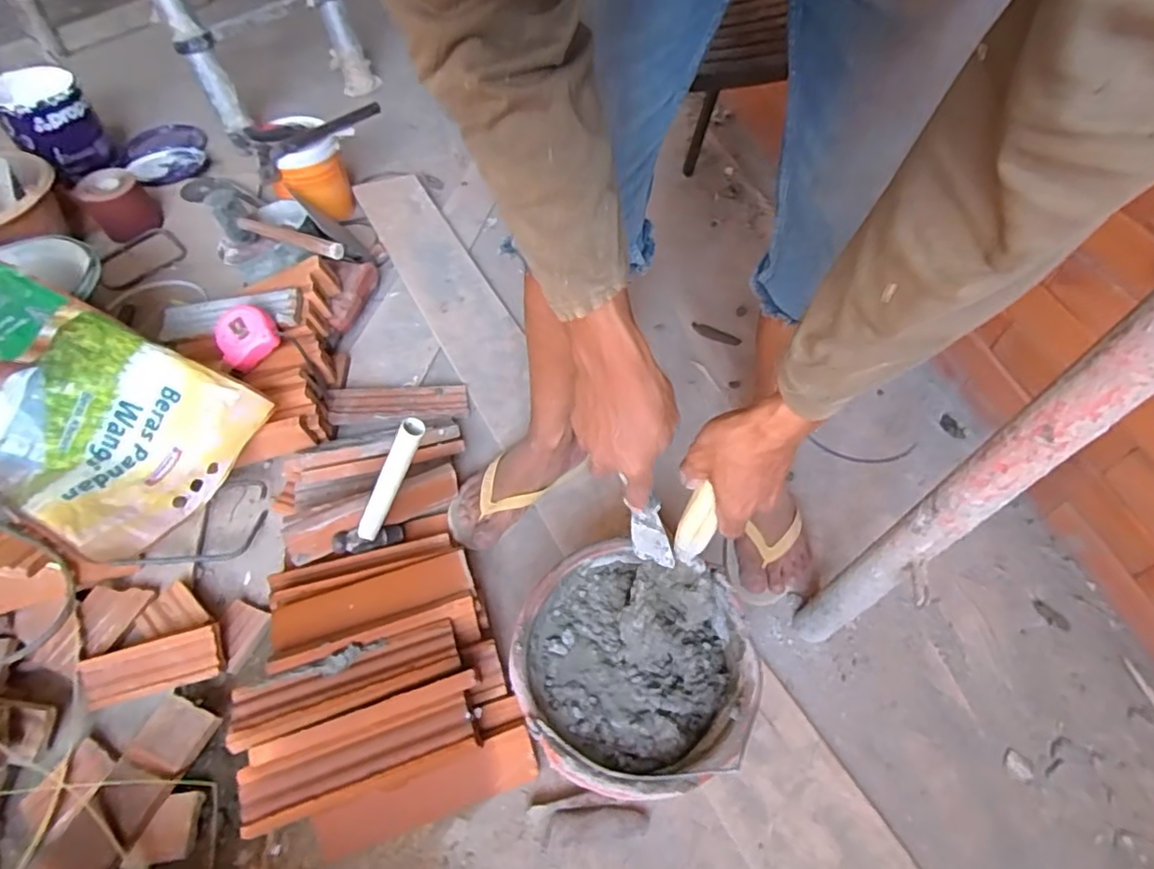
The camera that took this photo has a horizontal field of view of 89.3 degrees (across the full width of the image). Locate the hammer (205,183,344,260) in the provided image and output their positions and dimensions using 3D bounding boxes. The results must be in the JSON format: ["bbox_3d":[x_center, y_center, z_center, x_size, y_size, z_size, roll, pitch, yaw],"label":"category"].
[{"bbox_3d":[-0.532,-0.352,1.042,0.286,0.085,0.055,26,58,17],"label":"hammer"}]

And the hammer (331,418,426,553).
[{"bbox_3d":[-0.225,0.067,0.698,0.084,0.242,0.028,5,49,-31],"label":"hammer"}]

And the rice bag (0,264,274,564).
[{"bbox_3d":[-0.664,-0.043,0.770,0.391,0.164,0.266,24,57,15],"label":"rice bag"}]

